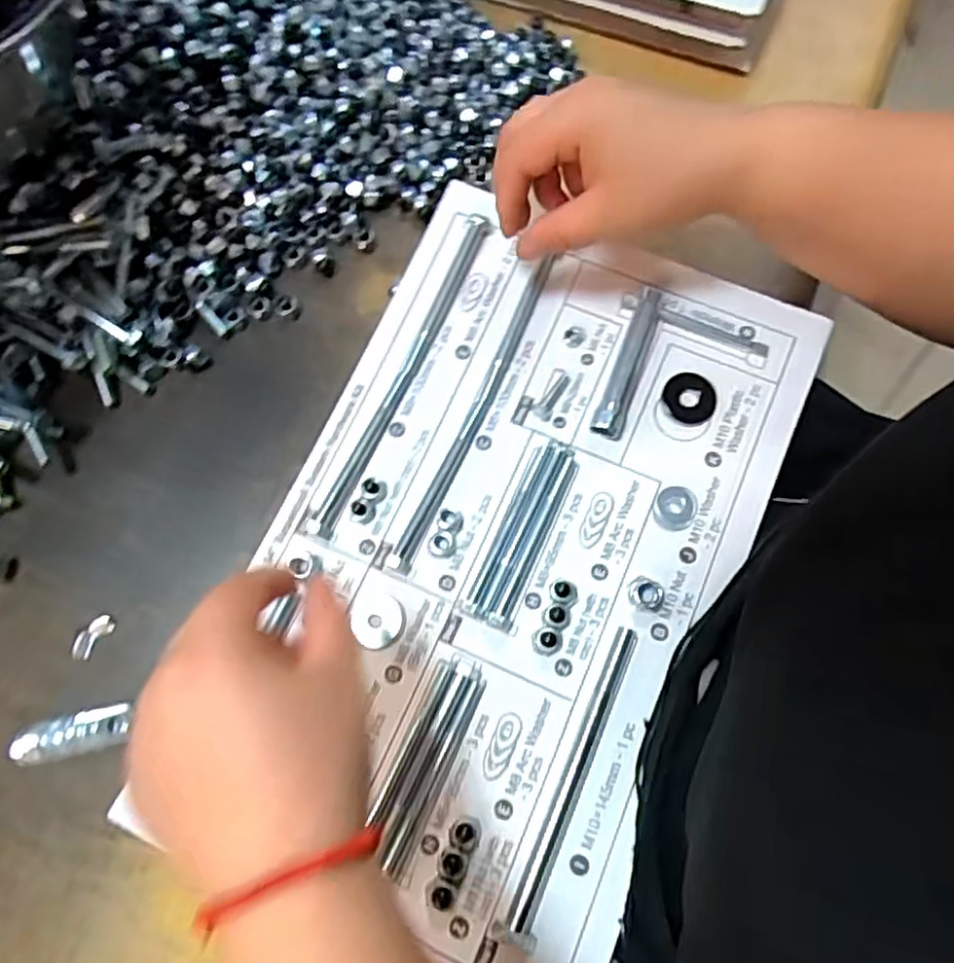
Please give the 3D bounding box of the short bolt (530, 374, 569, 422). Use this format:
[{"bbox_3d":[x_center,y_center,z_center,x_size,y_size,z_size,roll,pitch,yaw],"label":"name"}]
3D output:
[{"bbox_3d":[0.042,-0.050,0.386,0.011,0.007,0.031,28,77,9],"label":"short bolt"}]

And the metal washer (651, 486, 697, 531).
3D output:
[{"bbox_3d":[0.107,0.014,0.367,0.022,0.004,0.025,21,76,8],"label":"metal washer"}]

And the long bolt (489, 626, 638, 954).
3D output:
[{"bbox_3d":[0.045,0.141,0.324,0.017,0.018,0.151,21,76,8],"label":"long bolt"}]

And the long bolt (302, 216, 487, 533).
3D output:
[{"bbox_3d":[-0.044,-0.064,0.389,0.016,0.015,0.207,24,76,9],"label":"long bolt"}]

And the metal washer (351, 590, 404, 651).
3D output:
[{"bbox_3d":[-0.052,0.074,0.358,0.026,0.004,0.029,16,75,7],"label":"metal washer"}]

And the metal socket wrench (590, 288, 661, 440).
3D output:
[{"bbox_3d":[0.087,-0.067,0.383,0.016,0.013,0.088,21,76,8],"label":"metal socket wrench"}]

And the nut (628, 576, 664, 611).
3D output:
[{"bbox_3d":[0.088,0.058,0.353,0.016,0.008,0.016,-1,74,2],"label":"nut"}]

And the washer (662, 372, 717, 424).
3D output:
[{"bbox_3d":[0.119,-0.048,0.380,0.029,0.004,0.030,9,74,5],"label":"washer"}]

